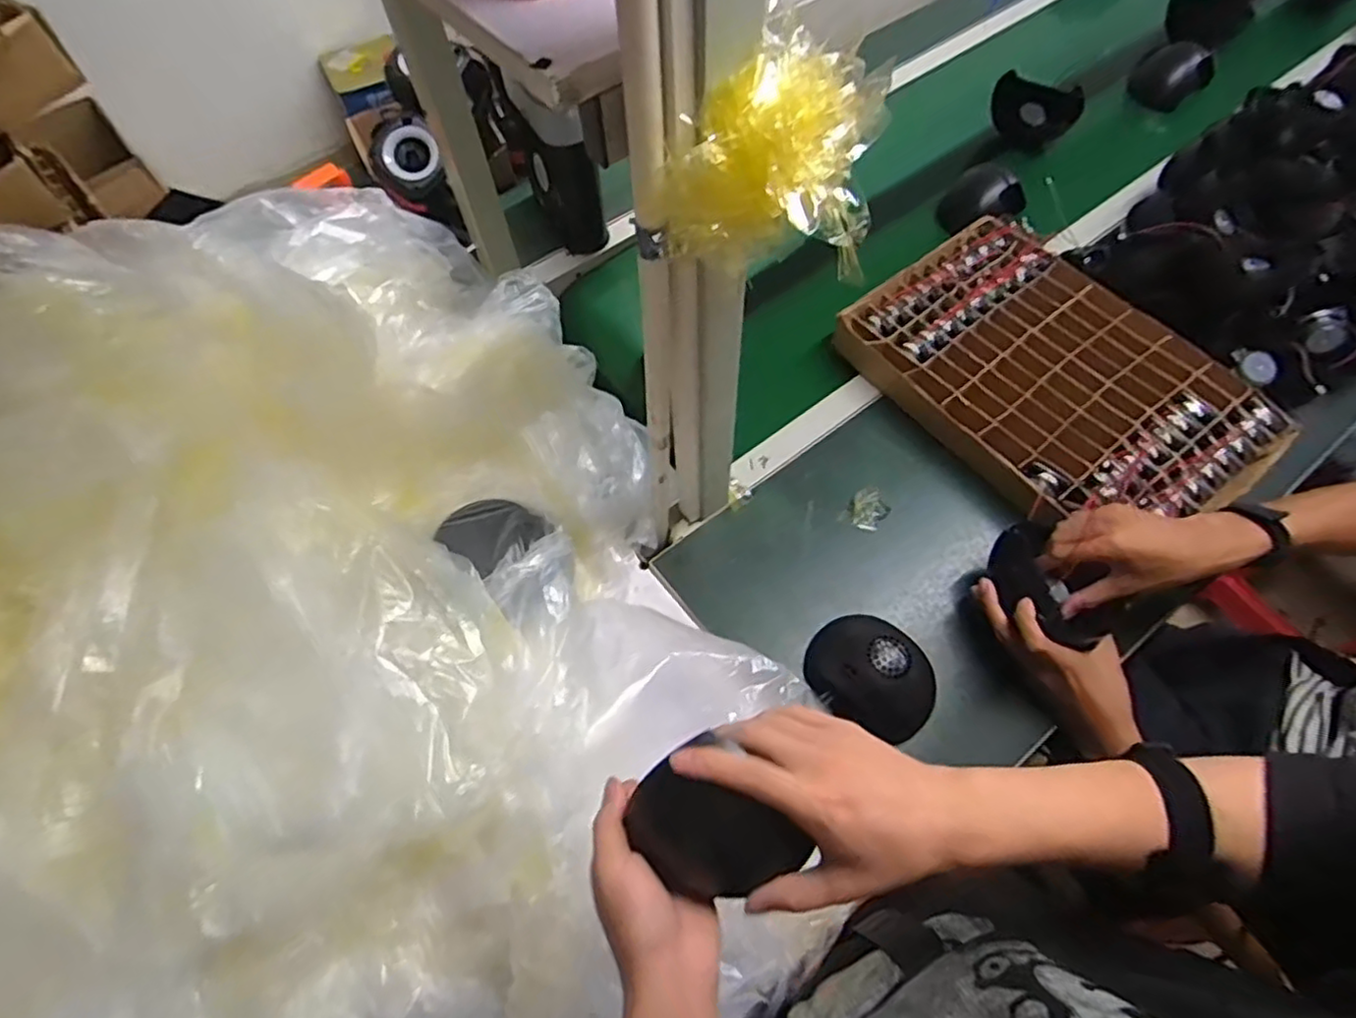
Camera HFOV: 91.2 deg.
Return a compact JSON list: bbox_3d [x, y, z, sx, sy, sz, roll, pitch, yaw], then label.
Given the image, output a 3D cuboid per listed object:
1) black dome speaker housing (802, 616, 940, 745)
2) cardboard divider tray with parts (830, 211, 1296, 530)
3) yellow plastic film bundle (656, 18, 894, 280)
[{"bbox_3d":[0.193,0.166,0.670,0.096,0.064,0.129,-38,67,-17],"label":"black dome speaker housing"},{"bbox_3d":[0.452,-0.157,0.824,0.311,0.061,0.453,-34,66,-15],"label":"cardboard divider tray with parts"},{"bbox_3d":[0.058,-0.188,0.361,0.111,0.091,0.097,24,65,14],"label":"yellow plastic film bundle"}]

